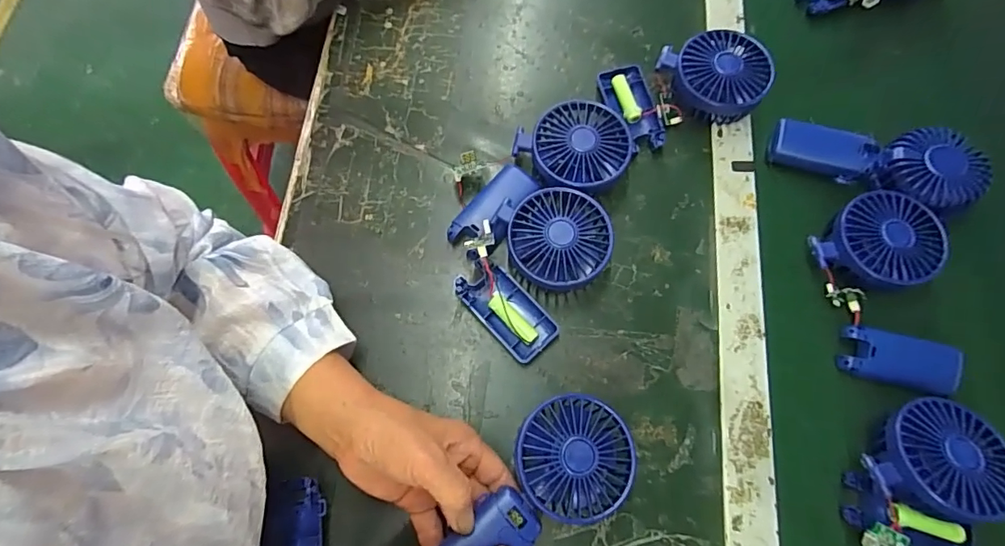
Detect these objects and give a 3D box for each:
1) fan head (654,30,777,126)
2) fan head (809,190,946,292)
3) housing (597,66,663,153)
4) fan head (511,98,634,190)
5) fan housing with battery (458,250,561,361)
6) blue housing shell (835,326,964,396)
[{"bbox_3d":[0.208,-0.187,0.486,0.090,0.047,0.084,0,72,1],"label":"fan head"},{"bbox_3d":[0.336,-0.026,0.449,0.099,0.043,0.082,-38,76,-11],"label":"fan head"},{"bbox_3d":[0.130,-0.164,0.502,0.044,0.017,0.093,-13,73,-4],"label":"housing"},{"bbox_3d":[0.071,-0.113,0.469,0.091,0.043,0.087,0,72,1],"label":"fan head"},{"bbox_3d":[-0.001,0.029,0.438,0.044,0.014,0.104,-42,76,-12],"label":"fan housing with battery"},{"bbox_3d":[0.337,0.075,0.429,0.089,0.022,0.042,13,73,5],"label":"blue housing shell"}]

